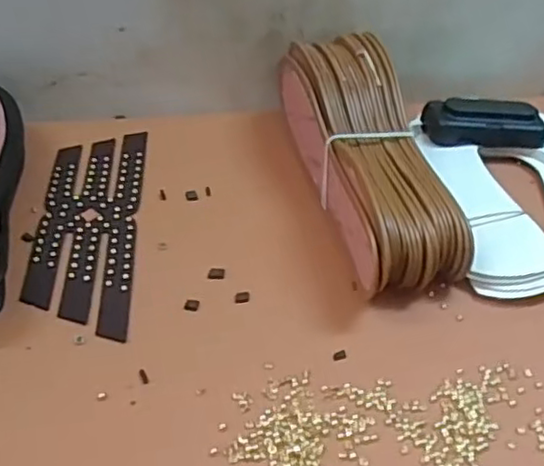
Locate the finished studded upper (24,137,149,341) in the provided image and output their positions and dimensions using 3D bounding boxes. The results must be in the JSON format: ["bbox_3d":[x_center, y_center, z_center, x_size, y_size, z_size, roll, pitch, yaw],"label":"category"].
[{"bbox_3d":[-0.133,-0.010,0.481,0.069,0.005,0.209,1,42,-7],"label":"finished studded upper"}]

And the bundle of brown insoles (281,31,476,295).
[{"bbox_3d":[0.075,-0.054,0.505,0.084,0.081,0.241,-4,42,-12],"label":"bundle of brown insoles"}]

